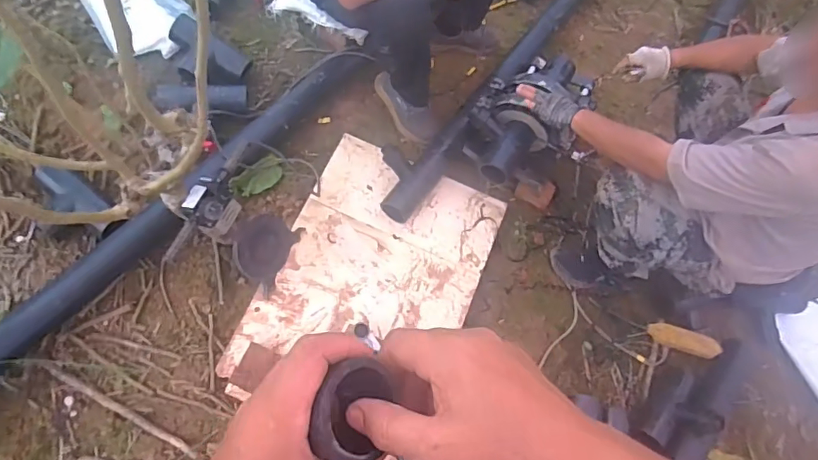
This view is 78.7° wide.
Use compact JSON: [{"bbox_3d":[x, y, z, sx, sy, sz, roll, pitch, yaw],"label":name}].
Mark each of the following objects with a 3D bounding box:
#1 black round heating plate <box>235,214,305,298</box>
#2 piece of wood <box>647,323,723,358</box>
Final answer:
[{"bbox_3d":[-0.390,0.037,1.317,0.050,0.180,0.190,11,64,36],"label":"black round heating plate"},{"bbox_3d":[0.784,0.309,1.417,0.199,0.048,0.067,17,65,19],"label":"piece of wood"}]

